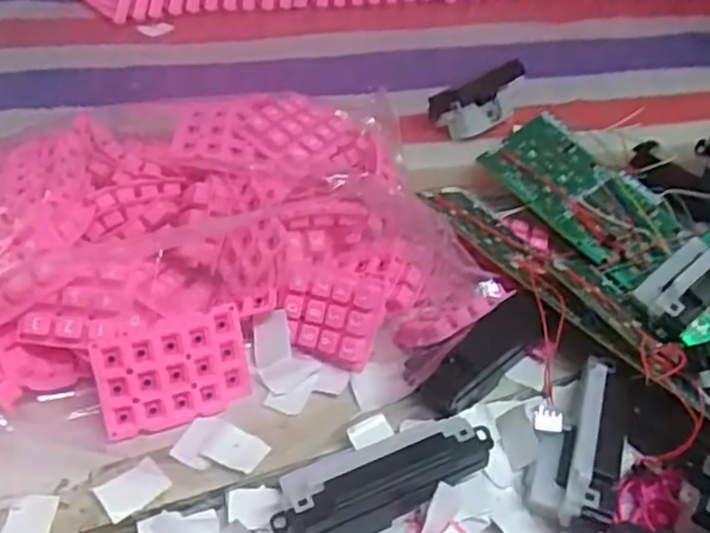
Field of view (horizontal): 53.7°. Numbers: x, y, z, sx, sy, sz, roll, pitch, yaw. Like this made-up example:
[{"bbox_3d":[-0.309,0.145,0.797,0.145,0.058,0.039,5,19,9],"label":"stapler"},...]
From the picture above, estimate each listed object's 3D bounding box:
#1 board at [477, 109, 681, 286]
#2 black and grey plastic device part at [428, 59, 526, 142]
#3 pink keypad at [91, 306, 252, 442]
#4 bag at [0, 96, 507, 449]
[{"bbox_3d":[0.157,-0.050,0.485,0.074,0.021,0.141,-23,50,-27],"label":"board"},{"bbox_3d":[0.102,-0.133,0.538,0.096,0.032,0.035,-26,51,-29],"label":"black and grey plastic device part"},{"bbox_3d":[-0.089,0.053,0.352,0.074,0.052,0.011,-12,10,-27],"label":"pink keypad"},{"bbox_3d":[-0.082,-0.012,0.392,0.274,0.065,0.175,-10,48,-16],"label":"bag"}]

